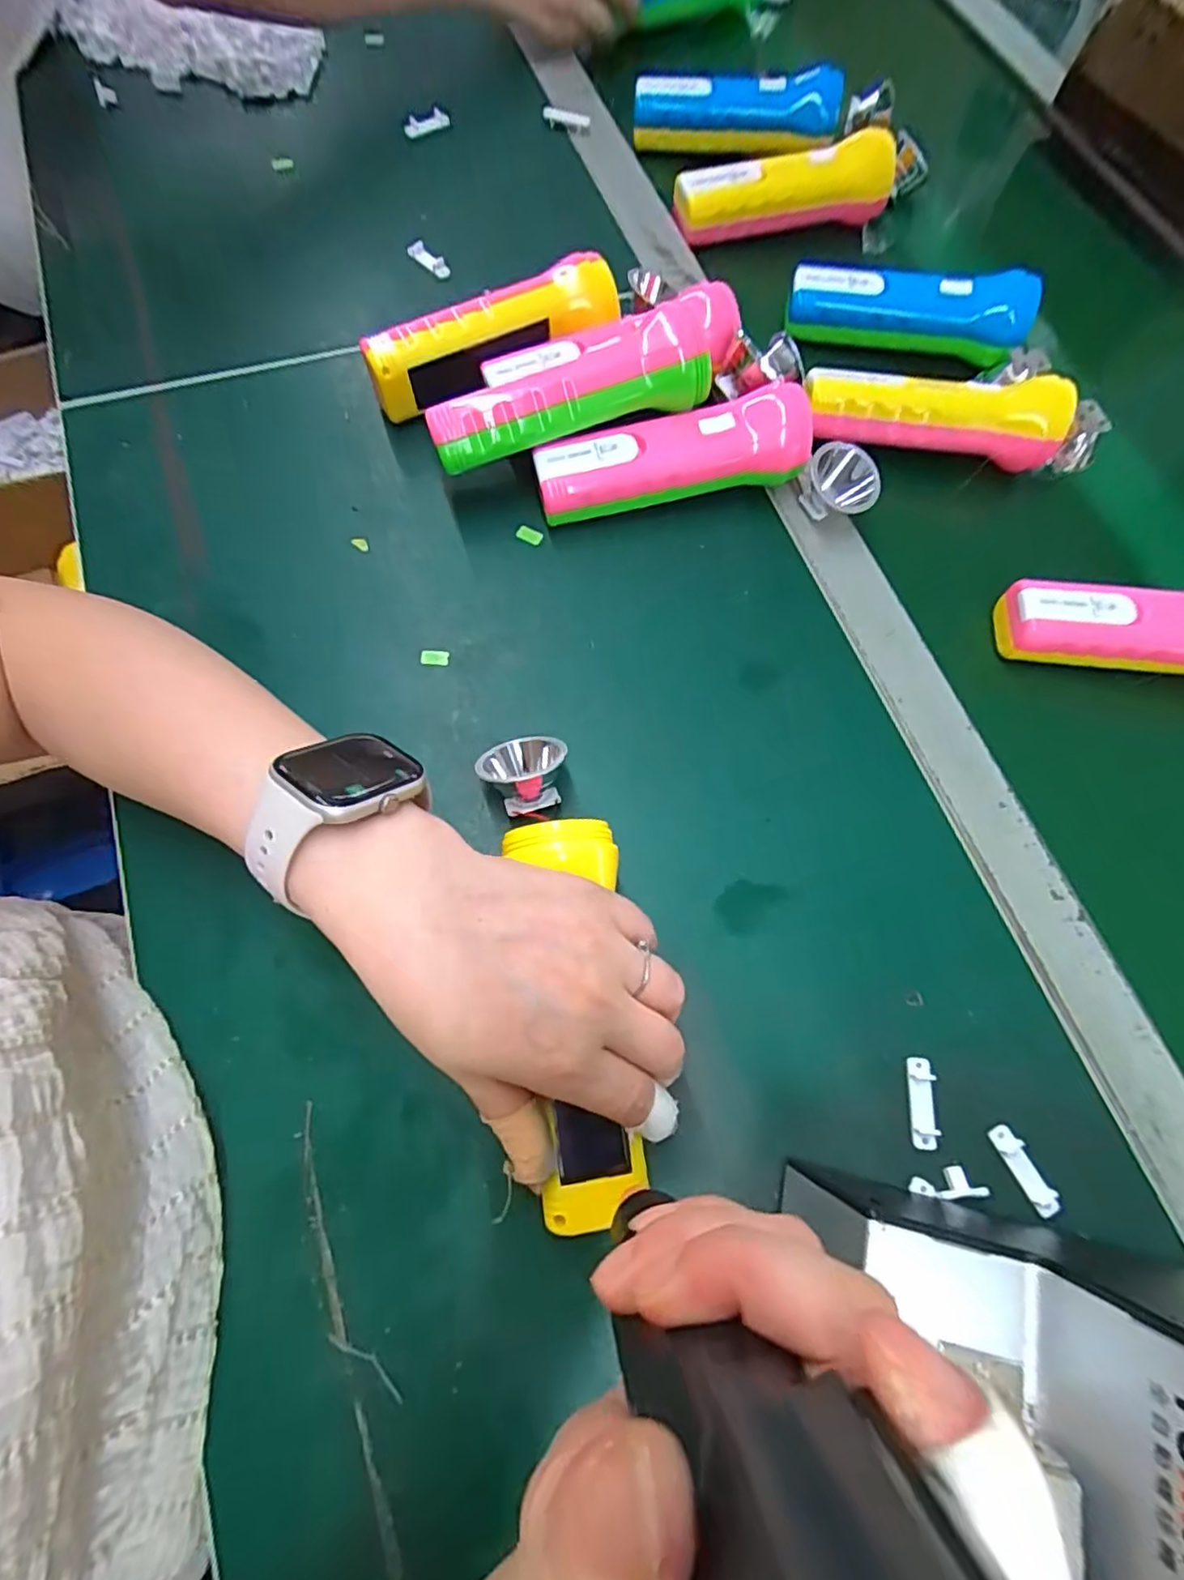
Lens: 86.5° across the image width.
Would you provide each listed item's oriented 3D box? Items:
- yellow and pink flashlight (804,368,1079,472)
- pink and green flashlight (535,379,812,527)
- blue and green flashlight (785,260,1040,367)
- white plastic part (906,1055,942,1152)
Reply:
[{"bbox_3d":[0.206,-0.226,0.385,0.149,0.045,0.034,5,71,0],"label":"yellow and pink flashlight"},{"bbox_3d":[0.045,-0.189,0.362,0.153,0.054,0.039,-9,72,-6],"label":"pink and green flashlight"},{"bbox_3d":[0.205,-0.308,0.402,0.150,0.033,0.038,4,71,0],"label":"blue and green flashlight"},{"bbox_3d":[0.148,0.140,0.280,0.010,0.004,0.037,6,71,1],"label":"white plastic part"}]

